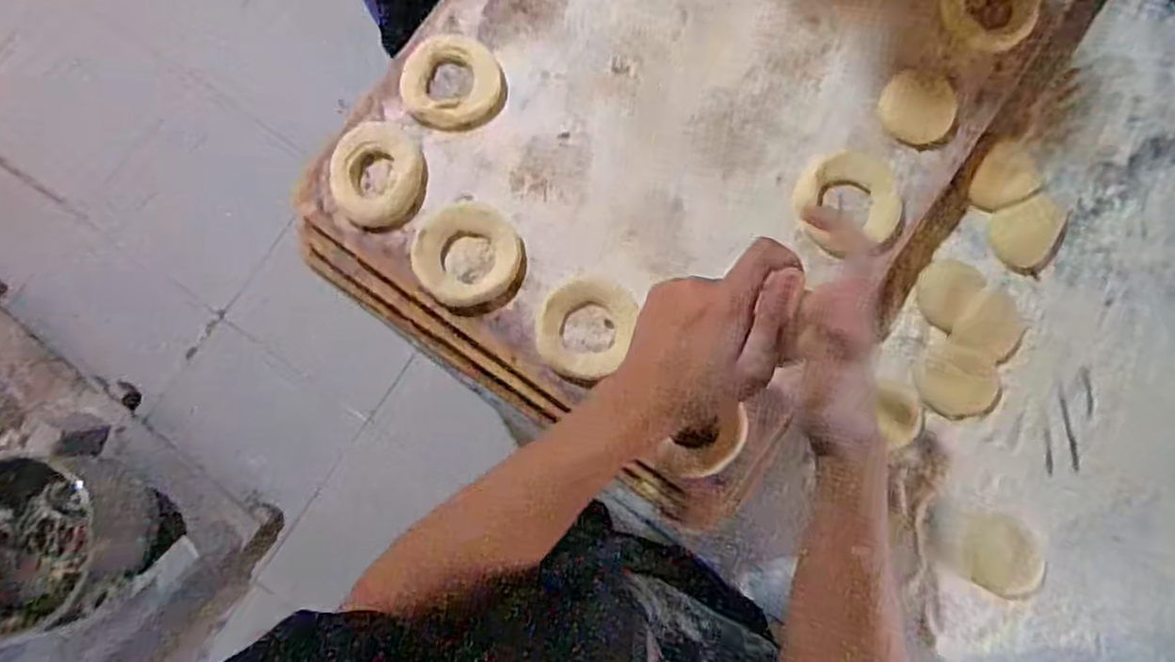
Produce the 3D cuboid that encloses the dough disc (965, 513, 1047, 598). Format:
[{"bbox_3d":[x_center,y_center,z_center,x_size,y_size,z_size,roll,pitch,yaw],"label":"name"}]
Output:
[{"bbox_3d":[0.335,0.181,0.555,0.065,0.004,0.060,0,83,1],"label":"dough disc"}]

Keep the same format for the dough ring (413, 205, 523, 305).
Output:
[{"bbox_3d":[-0.093,-0.059,0.536,0.079,0.013,0.079,0,83,1],"label":"dough ring"}]

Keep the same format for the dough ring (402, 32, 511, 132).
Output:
[{"bbox_3d":[-0.110,-0.201,0.563,0.085,0.015,0.076,42,86,5],"label":"dough ring"}]

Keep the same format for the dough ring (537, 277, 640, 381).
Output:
[{"bbox_3d":[-0.002,-0.003,0.537,0.072,0.011,0.077,0,83,1],"label":"dough ring"}]

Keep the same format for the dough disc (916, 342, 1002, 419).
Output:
[{"bbox_3d":[0.310,0.043,0.574,0.064,0.007,0.058,30,85,4],"label":"dough disc"}]

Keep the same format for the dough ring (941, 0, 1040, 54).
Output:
[{"bbox_3d":[0.330,-0.266,0.564,0.077,0.009,0.072,0,83,1],"label":"dough ring"}]

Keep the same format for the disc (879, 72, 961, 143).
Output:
[{"bbox_3d":[0.268,-0.182,0.557,0.058,0.007,0.058,0,83,1],"label":"disc"}]

